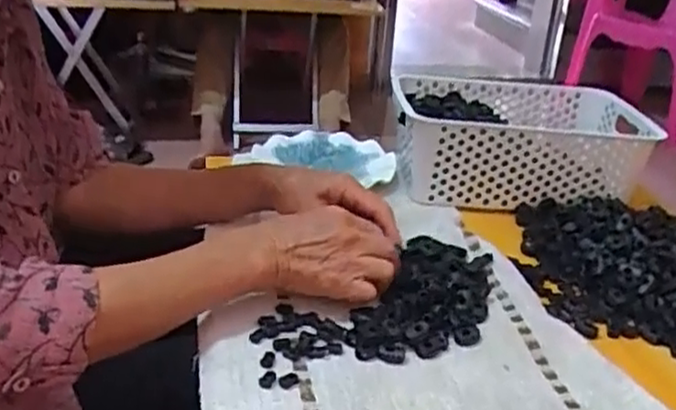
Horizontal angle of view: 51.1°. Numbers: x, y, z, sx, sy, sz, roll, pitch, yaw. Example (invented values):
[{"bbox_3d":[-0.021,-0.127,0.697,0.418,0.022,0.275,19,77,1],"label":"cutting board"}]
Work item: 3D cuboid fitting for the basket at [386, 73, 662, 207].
[{"bbox_3d":[0.224,-0.087,0.928,0.299,0.106,0.225,3,25,-4],"label":"basket"}]

